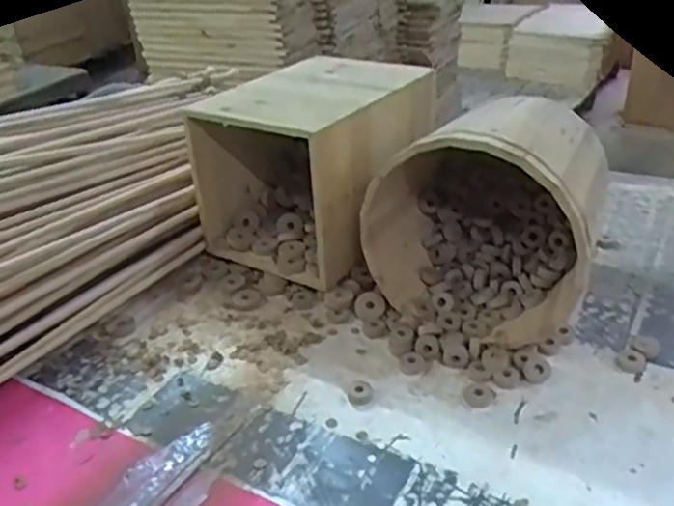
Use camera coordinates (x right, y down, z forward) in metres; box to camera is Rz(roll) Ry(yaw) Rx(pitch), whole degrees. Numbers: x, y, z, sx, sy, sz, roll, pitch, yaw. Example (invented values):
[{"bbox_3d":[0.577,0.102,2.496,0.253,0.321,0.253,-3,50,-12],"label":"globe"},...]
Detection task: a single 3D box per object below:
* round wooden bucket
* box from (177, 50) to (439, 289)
[{"bbox_3d":[0.174,-0.047,0.728,0.227,0.228,0.230,11,35,27],"label":"round wooden bucket"},{"bbox_3d":[-0.026,-0.113,0.865,0.202,0.235,0.260,16,38,32],"label":"box"}]

